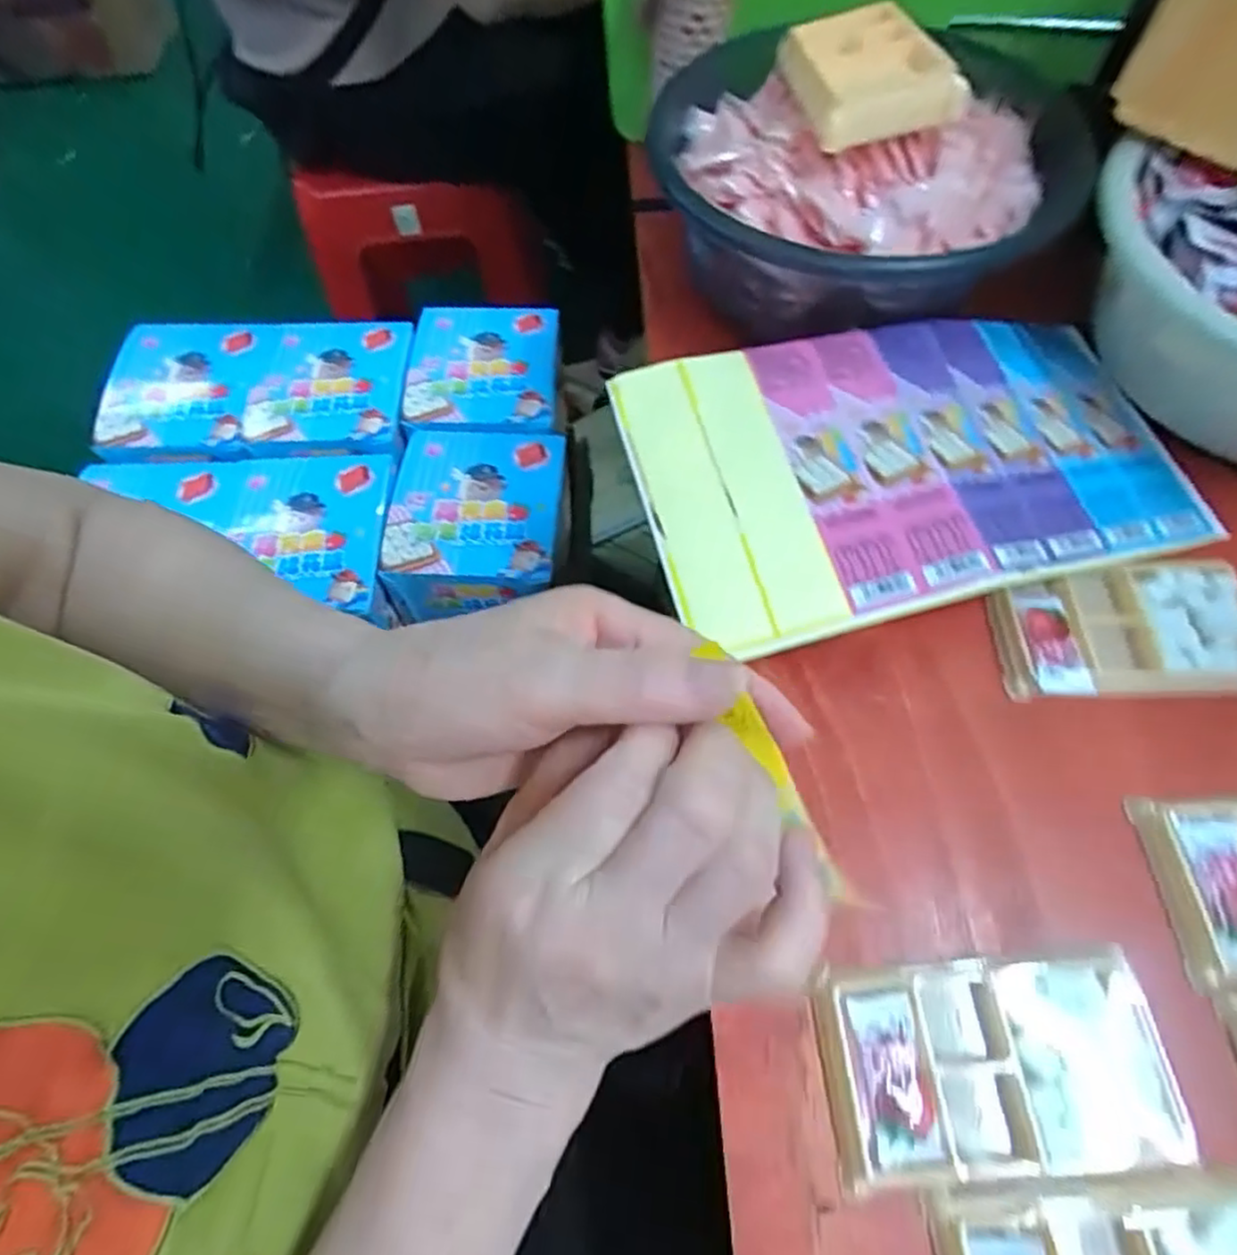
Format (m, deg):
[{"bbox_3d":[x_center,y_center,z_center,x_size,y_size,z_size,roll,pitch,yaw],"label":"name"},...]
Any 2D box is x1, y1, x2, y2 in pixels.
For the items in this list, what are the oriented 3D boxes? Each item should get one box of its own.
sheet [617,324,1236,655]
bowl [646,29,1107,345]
[{"bbox_3d":[0.175,-0.097,0.384,0.308,0.053,0.173,-14,64,-4],"label":"sheet"},{"bbox_3d":[0.165,-0.292,0.450,0.269,0.079,0.250,-1,64,2],"label":"bowl"}]

